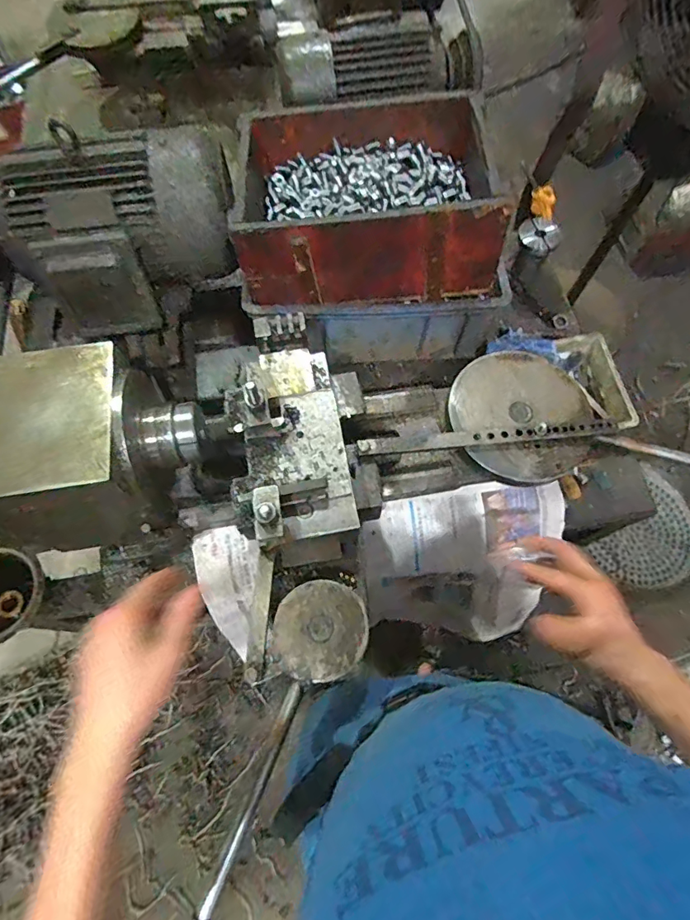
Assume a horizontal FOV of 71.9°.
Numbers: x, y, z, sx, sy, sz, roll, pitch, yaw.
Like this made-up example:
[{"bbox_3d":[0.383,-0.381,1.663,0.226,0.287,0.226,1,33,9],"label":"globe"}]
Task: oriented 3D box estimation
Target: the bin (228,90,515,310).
[{"bbox_3d":[0.027,-0.375,0.685,0.332,0.152,0.261,-4,67,-2],"label":"bin"}]

